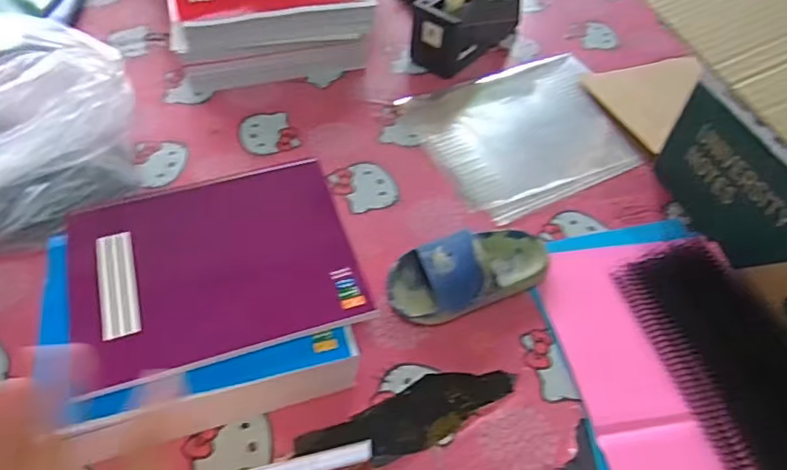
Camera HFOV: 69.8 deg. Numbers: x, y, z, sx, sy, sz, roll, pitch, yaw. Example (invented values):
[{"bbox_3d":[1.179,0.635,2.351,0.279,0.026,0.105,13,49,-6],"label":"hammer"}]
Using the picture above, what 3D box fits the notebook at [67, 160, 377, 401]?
[{"bbox_3d":[-0.164,0.025,0.522,0.240,0.015,0.189,-14,54,-14],"label":"notebook"}]

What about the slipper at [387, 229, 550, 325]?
[{"bbox_3d":[0.082,0.032,0.581,0.172,0.066,0.077,-16,55,-16],"label":"slipper"}]

